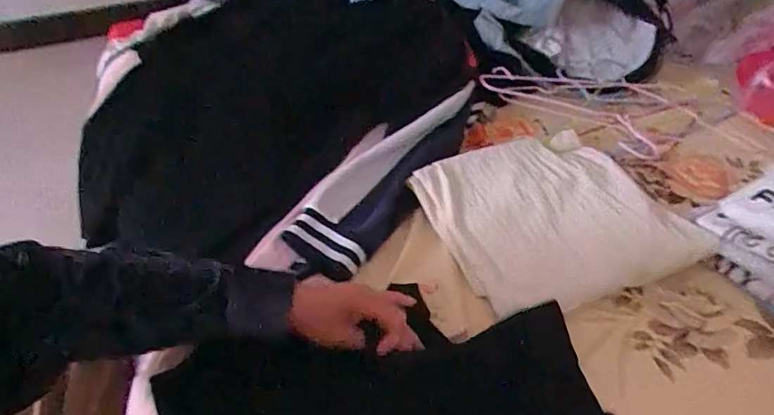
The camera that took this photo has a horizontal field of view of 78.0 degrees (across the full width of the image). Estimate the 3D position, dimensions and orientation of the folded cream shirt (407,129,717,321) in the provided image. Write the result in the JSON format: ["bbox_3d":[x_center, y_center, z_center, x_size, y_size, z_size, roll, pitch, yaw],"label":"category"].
[{"bbox_3d":[0.190,-0.005,0.586,0.262,0.040,0.260,-14,45,-14],"label":"folded cream shirt"}]

